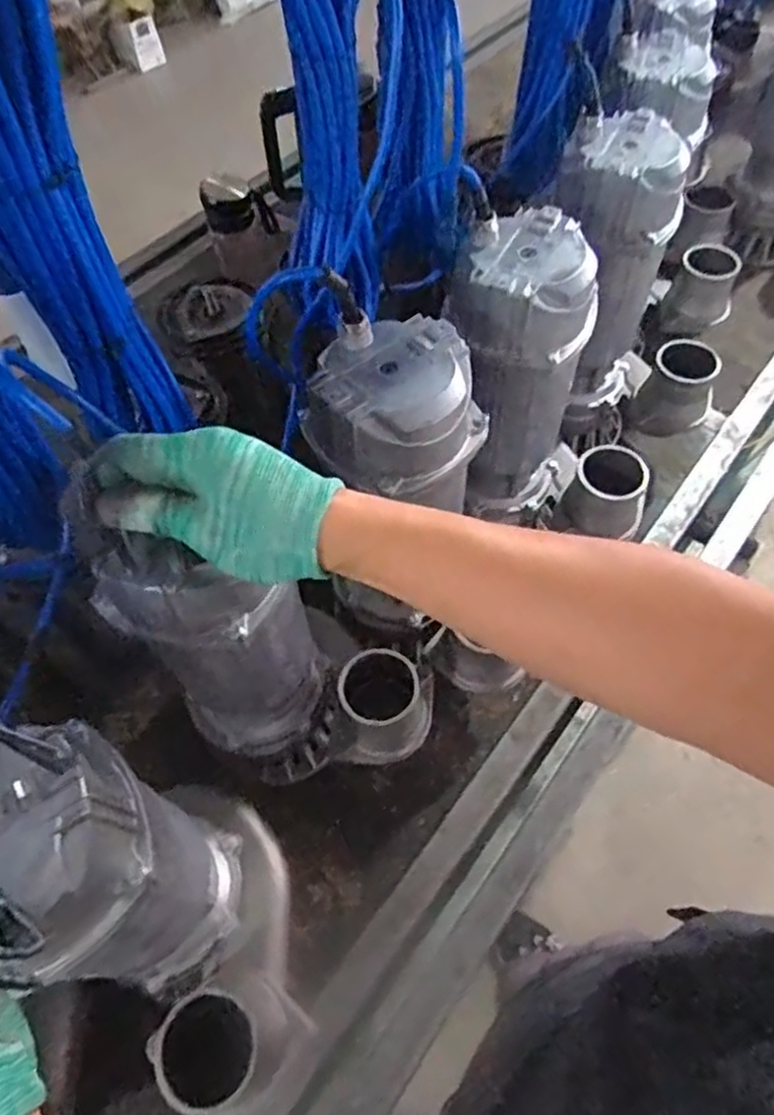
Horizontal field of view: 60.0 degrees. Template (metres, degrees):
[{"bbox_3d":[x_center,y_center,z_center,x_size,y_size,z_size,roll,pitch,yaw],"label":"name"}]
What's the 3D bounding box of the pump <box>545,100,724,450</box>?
[{"bbox_3d":[0.287,-0.277,0.777,0.219,0.359,0.125,26,63,18],"label":"pump"}]

